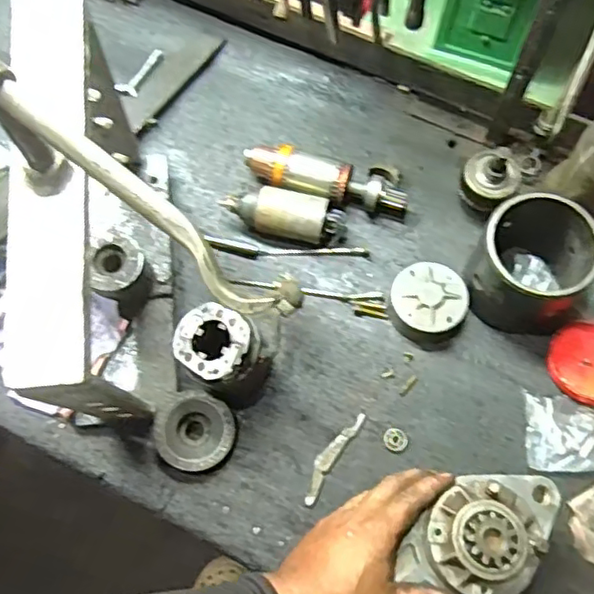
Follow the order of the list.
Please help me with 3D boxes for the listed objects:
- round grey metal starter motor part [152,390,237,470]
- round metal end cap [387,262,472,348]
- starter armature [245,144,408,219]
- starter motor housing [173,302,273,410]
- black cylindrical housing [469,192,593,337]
[{"bbox_3d":[-0.104,0.139,0.638,0.076,0.034,0.076,0,69,1],"label":"round grey metal starter motor part"},{"bbox_3d":[0.141,0.008,0.666,0.079,0.044,0.085,0,69,1],"label":"round metal end cap"},{"bbox_3d":[0.033,-0.134,0.719,0.196,0.045,0.055,18,70,7],"label":"starter armature"},{"bbox_3d":[-0.070,0.062,0.616,0.086,0.125,0.075,22,71,9],"label":"starter motor housing"},{"bbox_3d":[0.248,-0.036,0.632,0.125,0.112,0.116,0,69,1],"label":"black cylindrical housing"}]

